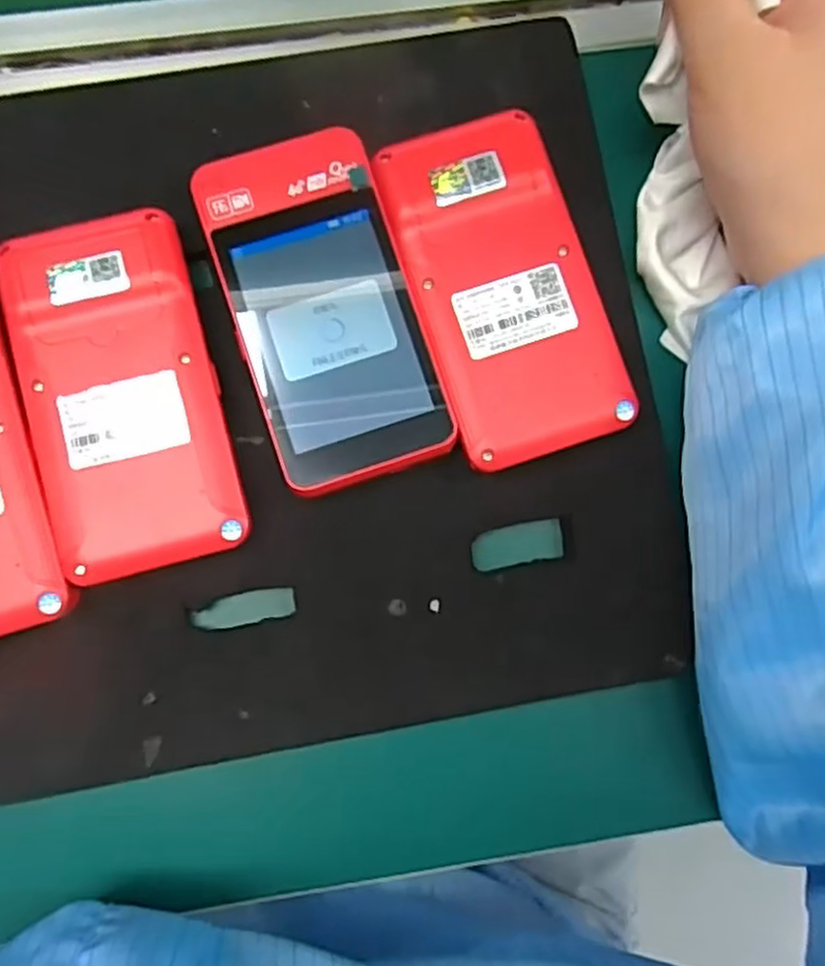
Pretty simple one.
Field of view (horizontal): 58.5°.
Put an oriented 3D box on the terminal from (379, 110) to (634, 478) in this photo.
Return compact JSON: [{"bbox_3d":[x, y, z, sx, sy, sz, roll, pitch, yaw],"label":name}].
[{"bbox_3d":[0.031,-0.067,0.257,0.061,0.017,0.116,-17,84,-4],"label":"terminal"}]

